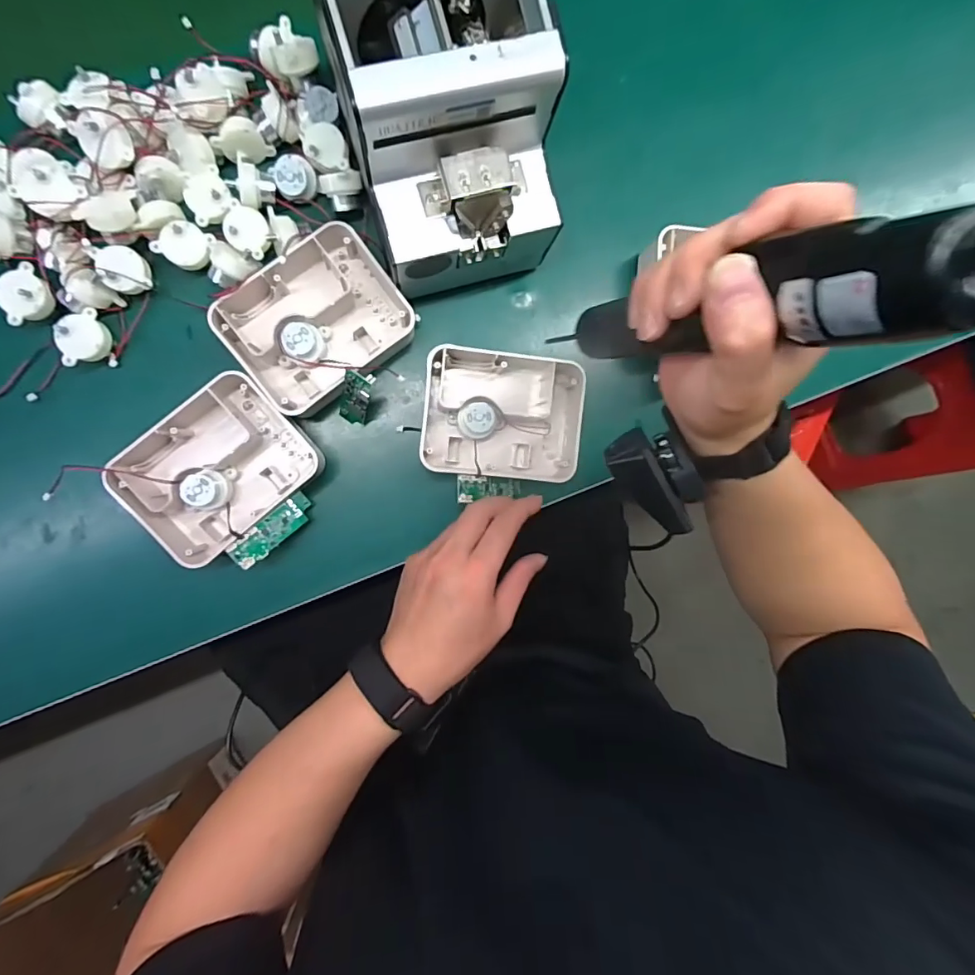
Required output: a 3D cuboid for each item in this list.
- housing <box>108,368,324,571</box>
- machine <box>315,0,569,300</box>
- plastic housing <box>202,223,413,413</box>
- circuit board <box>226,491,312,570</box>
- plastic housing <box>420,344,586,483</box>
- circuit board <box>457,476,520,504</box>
[{"bbox_3d":[-0.207,-0.015,0.382,0.127,0.052,0.102,-40,98,1],"label":"housing"},{"bbox_3d":[-0.029,-0.250,0.334,0.135,0.137,0.187,-16,98,-2],"label":"machine"},{"bbox_3d":[-0.131,-0.128,0.382,0.129,0.044,0.102,-39,98,1],"label":"plastic housing"},{"bbox_3d":[-0.168,0.034,0.385,0.071,0.007,0.023,-47,118,-30],"label":"circuit board"},{"bbox_3d":[0.015,-0.059,0.408,0.133,0.050,0.098,5,97,-5],"label":"plastic housing"},{"bbox_3d":[0.003,0.000,0.403,0.069,0.009,0.021,-5,92,-44],"label":"circuit board"}]

